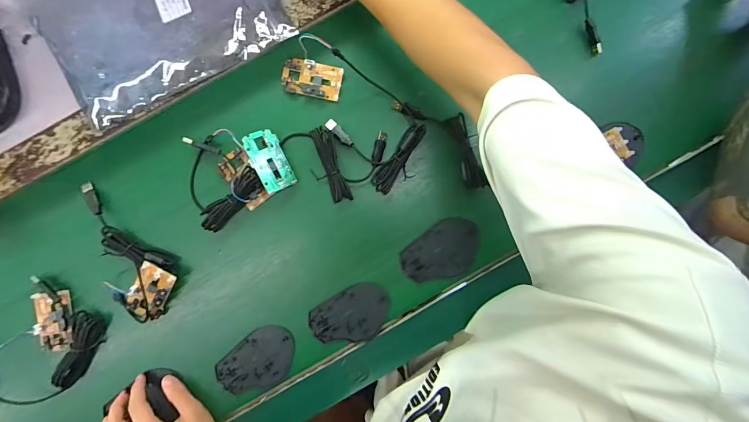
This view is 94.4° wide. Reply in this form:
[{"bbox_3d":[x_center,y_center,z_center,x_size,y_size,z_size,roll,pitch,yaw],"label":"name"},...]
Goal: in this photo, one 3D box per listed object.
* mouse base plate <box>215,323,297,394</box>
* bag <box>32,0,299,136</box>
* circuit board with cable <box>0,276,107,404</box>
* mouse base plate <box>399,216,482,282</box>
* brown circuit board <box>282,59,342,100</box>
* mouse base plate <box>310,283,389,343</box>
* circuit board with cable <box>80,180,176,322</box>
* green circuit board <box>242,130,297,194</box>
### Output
[{"bbox_3d":[-0.154,0.203,0.465,0.110,0.006,0.073,-39,92,0],"label":"mouse base plate"},{"bbox_3d":[-0.261,-0.262,0.446,0.315,0.019,0.193,-28,92,0],"label":"bag"},{"bbox_3d":[-0.431,0.183,0.451,0.111,0.018,0.155,33,91,-2],"label":"circuit board with cable"},{"bbox_3d":[0.094,0.057,0.464,0.109,0.007,0.073,-39,92,0],"label":"mouse base plate"},{"bbox_3d":[-0.083,-0.174,0.458,0.077,0.012,0.044,11,91,-1],"label":"brown circuit board"},{"bbox_3d":[-0.029,0.142,0.467,0.107,0.004,0.072,-30,92,0],"label":"mouse base plate"},{"bbox_3d":[-0.337,0.061,0.449,0.180,0.027,0.089,42,91,-2],"label":"circuit board with cable"},{"bbox_3d":[-0.133,-0.065,0.443,0.045,0.006,0.076,-29,99,-34],"label":"green circuit board"}]

